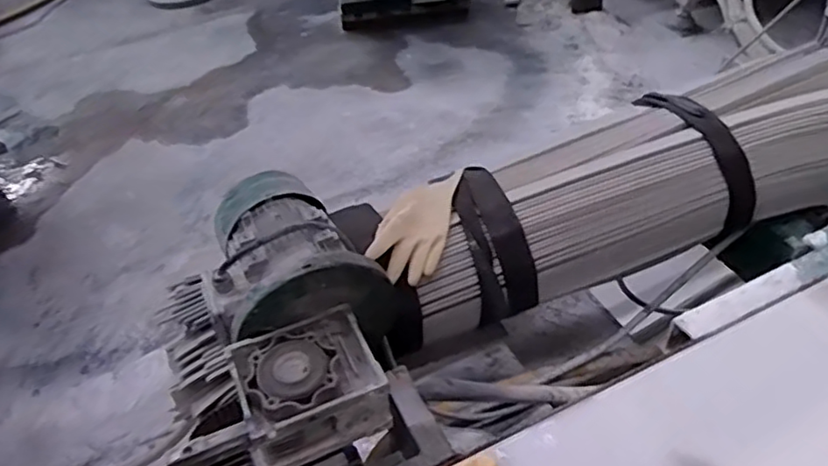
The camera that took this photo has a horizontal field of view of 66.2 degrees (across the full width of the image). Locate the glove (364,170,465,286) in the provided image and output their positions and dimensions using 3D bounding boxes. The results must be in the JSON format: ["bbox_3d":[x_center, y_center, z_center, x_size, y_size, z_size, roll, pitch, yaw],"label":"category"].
[{"bbox_3d":[0.009,-0.017,0.980,0.097,0.038,0.214,11,46,15],"label":"glove"}]

